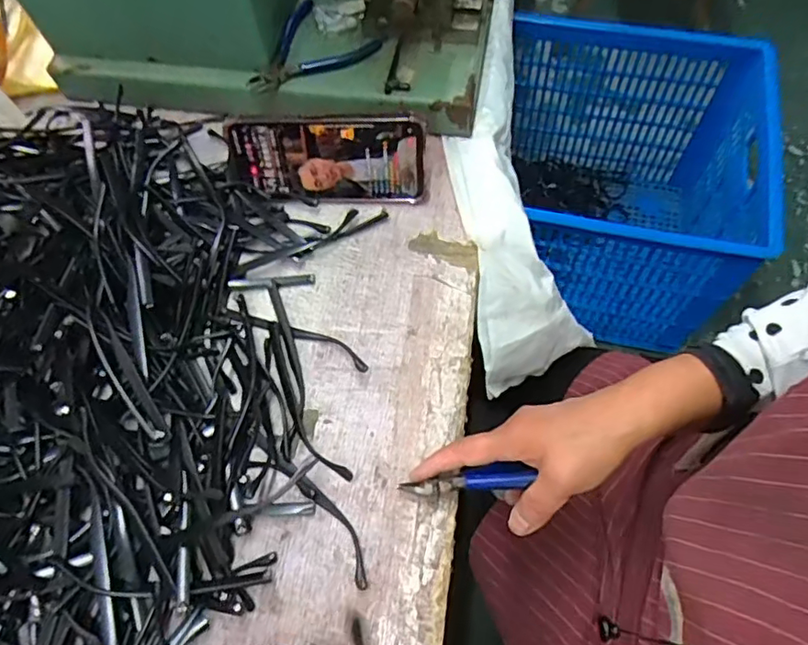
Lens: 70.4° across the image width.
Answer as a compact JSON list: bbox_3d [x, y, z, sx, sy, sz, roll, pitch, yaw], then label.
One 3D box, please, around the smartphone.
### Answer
[{"bbox_3d":[-0.062,-0.136,0.484,0.160,0.078,0.007,1,47,3],"label":"smartphone"}]

